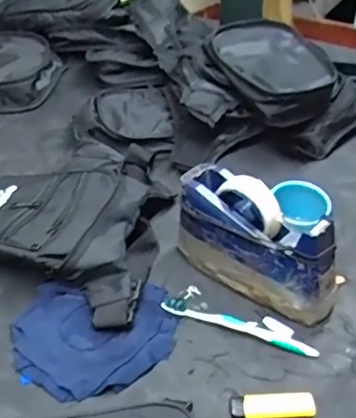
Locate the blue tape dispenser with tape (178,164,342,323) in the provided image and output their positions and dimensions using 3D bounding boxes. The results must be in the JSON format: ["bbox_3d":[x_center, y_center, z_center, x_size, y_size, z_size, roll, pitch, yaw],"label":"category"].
[{"bbox_3d":[0.092,0.035,0.671,0.201,0.117,0.067,26,44,30],"label":"blue tape dispenser with tape"}]

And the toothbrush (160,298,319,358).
[{"bbox_3d":[0.068,0.129,0.638,0.177,0.013,0.022,15,39,18],"label":"toothbrush"}]

